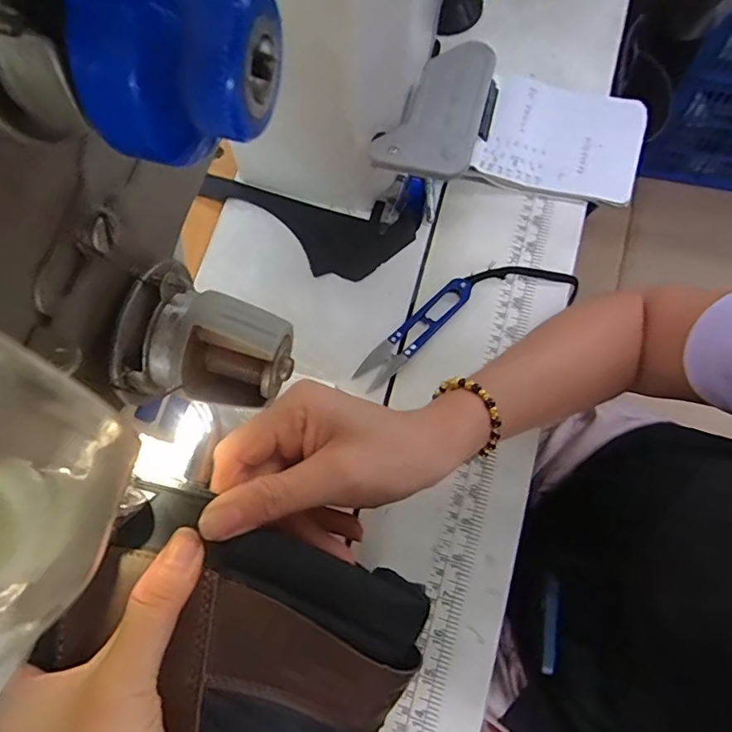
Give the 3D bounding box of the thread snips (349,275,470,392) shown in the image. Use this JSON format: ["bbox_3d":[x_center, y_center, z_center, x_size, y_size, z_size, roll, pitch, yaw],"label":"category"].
[{"bbox_3d":[0.041,-0.029,0.427,0.119,0.012,0.025,-44,72,-6],"label":"thread snips"}]

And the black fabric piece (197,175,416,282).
[{"bbox_3d":[-0.053,-0.117,0.450,0.187,0.007,0.073,7,74,11],"label":"black fabric piece"}]

